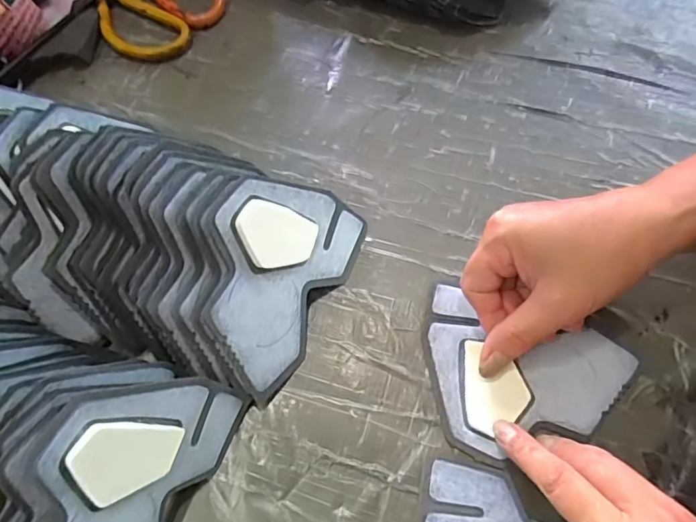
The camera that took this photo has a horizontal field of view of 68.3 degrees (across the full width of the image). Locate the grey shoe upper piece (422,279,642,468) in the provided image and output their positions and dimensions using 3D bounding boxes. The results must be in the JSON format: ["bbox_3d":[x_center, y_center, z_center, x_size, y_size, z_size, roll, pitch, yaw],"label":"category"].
[{"bbox_3d":[0.099,0.072,0.304,0.123,0.009,0.094,20,67,8],"label":"grey shoe upper piece"}]

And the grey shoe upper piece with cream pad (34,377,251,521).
[{"bbox_3d":[-0.105,0.108,0.245,0.007,0.092,0.123,10,61,36],"label":"grey shoe upper piece with cream pad"}]

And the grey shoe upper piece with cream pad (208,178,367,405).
[{"bbox_3d":[-0.042,0.004,0.299,0.005,0.093,0.122,5,58,47],"label":"grey shoe upper piece with cream pad"}]

